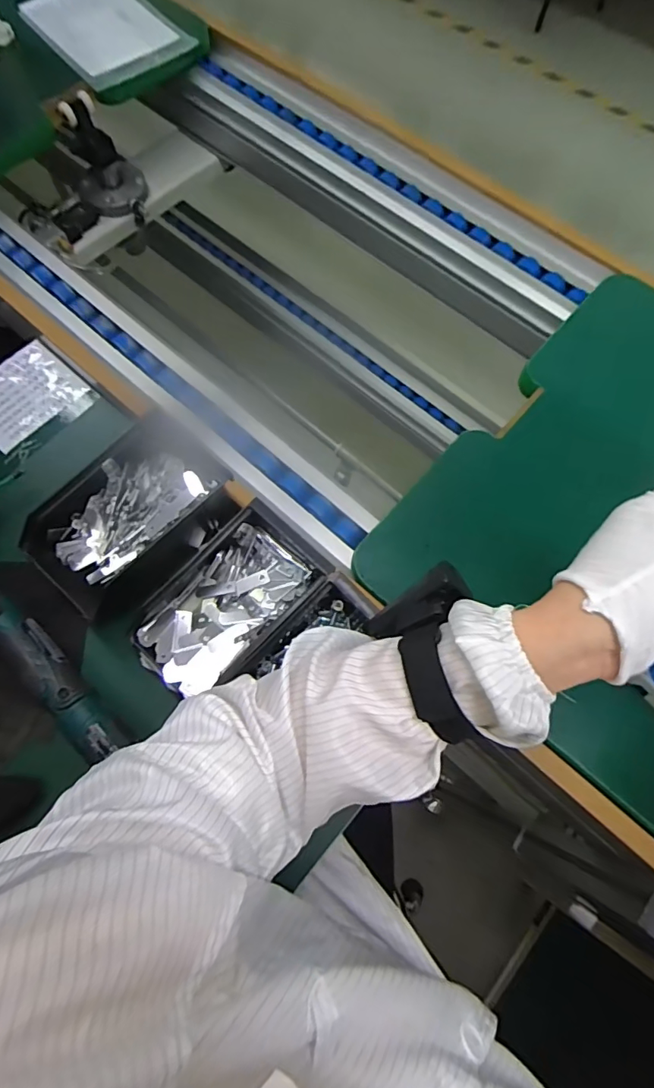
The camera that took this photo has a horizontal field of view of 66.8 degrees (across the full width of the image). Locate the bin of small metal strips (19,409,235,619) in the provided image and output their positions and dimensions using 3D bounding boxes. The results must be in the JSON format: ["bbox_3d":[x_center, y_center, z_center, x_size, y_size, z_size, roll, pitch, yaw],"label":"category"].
[{"bbox_3d":[-0.187,-0.020,0.487,0.105,0.092,0.183,41,74,12],"label":"bin of small metal strips"}]

